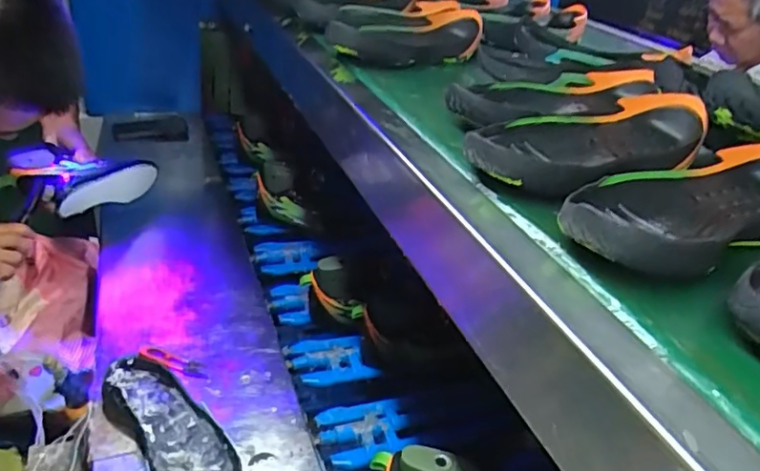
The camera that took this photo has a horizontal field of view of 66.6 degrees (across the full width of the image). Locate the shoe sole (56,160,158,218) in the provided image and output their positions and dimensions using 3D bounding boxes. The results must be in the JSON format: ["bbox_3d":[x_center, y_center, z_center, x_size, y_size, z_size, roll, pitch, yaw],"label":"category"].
[{"bbox_3d":[-0.453,-0.079,0.976,0.030,0.074,0.204,20,33,19],"label":"shoe sole"}]

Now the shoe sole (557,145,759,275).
[{"bbox_3d":[0.223,-0.020,0.415,0.248,0.053,0.100,-14,37,-31],"label":"shoe sole"}]

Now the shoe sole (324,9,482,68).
[{"bbox_3d":[0.039,-0.271,0.792,0.224,0.056,0.101,-9,35,-26],"label":"shoe sole"}]

